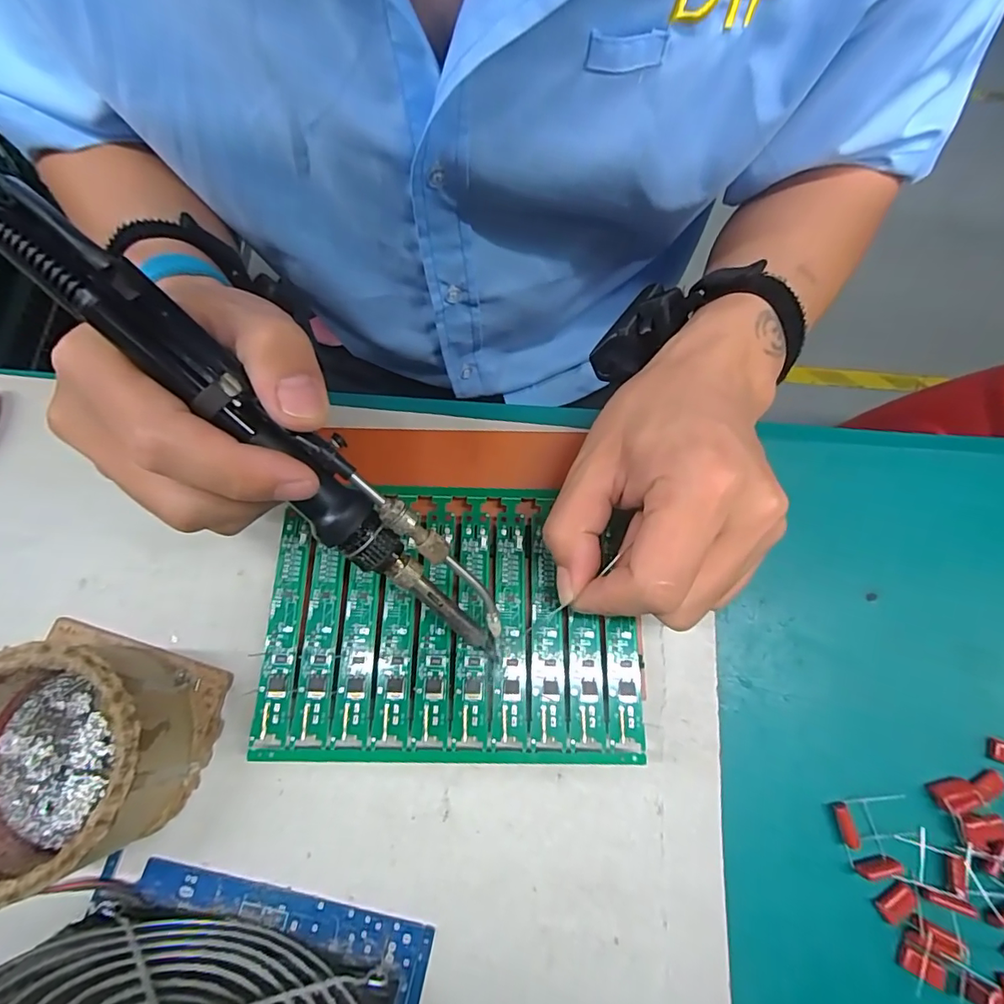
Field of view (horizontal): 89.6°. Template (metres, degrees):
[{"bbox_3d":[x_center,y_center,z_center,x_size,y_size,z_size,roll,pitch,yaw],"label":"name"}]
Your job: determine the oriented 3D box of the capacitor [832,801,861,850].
[{"bbox_3d":[0.149,0.140,0.220,0.005,0.006,0.017,-10,73,-5],"label":"capacitor"}]

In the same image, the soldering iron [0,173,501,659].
[{"bbox_3d":[-0.069,-0.013,0.175,0.209,0.021,0.026,45,74,-21],"label":"soldering iron"}]

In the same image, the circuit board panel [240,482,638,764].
[{"bbox_3d":[-0.022,0.051,0.230,0.163,0.004,0.120,2,73,-2],"label":"circuit board panel"}]

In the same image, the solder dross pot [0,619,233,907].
[{"bbox_3d":[-0.171,0.099,0.200,0.086,0.044,0.086,1,73,-2],"label":"solder dross pot"}]

